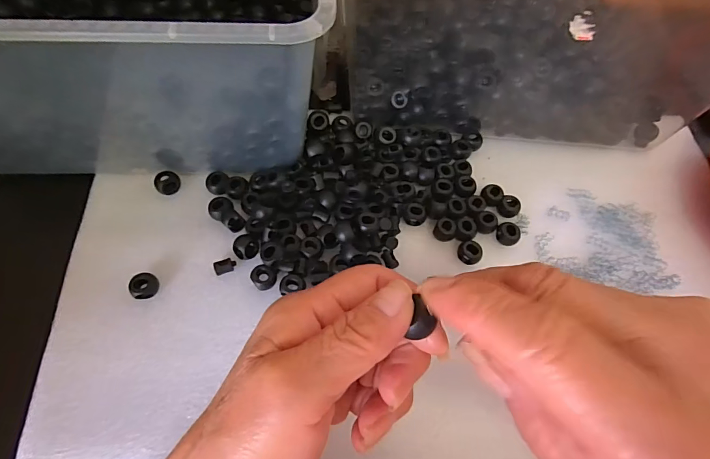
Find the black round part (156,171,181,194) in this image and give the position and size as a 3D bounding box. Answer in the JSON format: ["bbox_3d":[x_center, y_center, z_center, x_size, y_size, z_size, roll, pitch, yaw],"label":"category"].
[{"bbox_3d":[-0.160,-0.039,0.337,0.019,0.014,0.019,1,64,-3],"label":"black round part"}]

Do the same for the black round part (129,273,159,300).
[{"bbox_3d":[-0.157,0.043,0.296,0.017,0.014,0.019,40,68,15],"label":"black round part"}]

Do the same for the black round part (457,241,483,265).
[{"bbox_3d":[0.092,0.018,0.315,0.016,0.011,0.018,-35,71,-18],"label":"black round part"}]

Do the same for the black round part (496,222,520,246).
[{"bbox_3d":[0.127,0.003,0.327,0.014,0.013,0.019,-35,71,-18],"label":"black round part"}]

